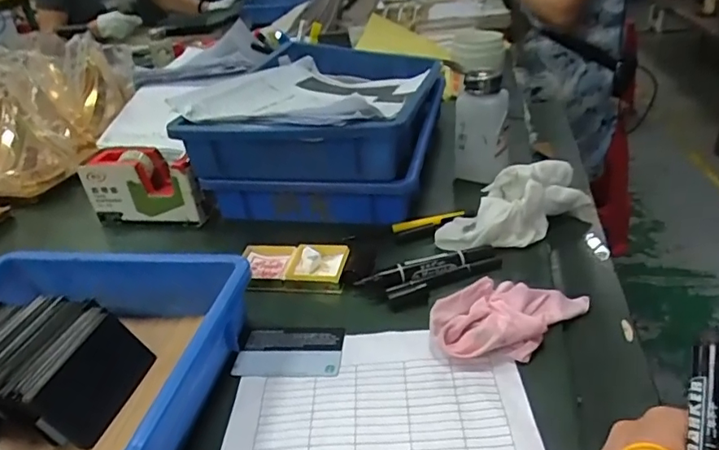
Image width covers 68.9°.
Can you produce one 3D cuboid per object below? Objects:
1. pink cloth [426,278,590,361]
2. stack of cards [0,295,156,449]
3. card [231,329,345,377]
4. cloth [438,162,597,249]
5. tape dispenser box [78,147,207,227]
[{"bbox_3d":[0.126,0.070,0.422,0.138,0.027,0.067,-19,34,-21],"label":"pink cloth"},{"bbox_3d":[-0.249,0.106,0.399,0.160,0.050,0.102,0,32,9],"label":"stack of cards"},{"bbox_3d":[-0.056,0.101,0.425,0.084,0.004,0.050,-1,32,7],"label":"card"},{"bbox_3d":[0.165,-0.024,0.539,0.180,0.061,0.069,-18,34,-19],"label":"cloth"},{"bbox_3d":[-0.252,-0.048,0.627,0.140,0.079,0.053,0,32,9],"label":"tape dispenser box"}]

